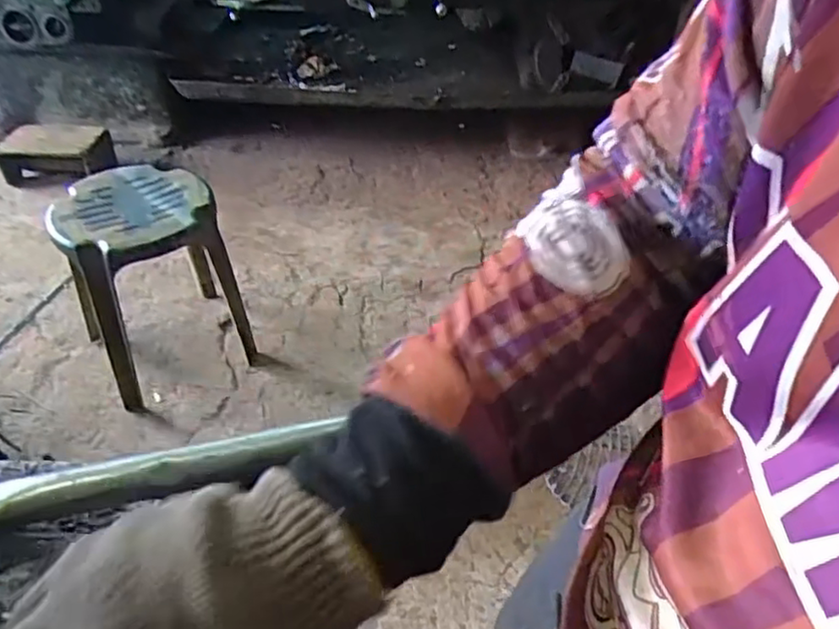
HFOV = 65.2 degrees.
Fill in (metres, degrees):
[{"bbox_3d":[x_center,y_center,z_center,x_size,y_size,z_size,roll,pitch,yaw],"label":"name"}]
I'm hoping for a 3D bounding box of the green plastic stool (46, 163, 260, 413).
[{"bbox_3d":[-0.605,-0.086,1.488,0.308,0.409,0.313,-24,48,-25],"label":"green plastic stool"}]

